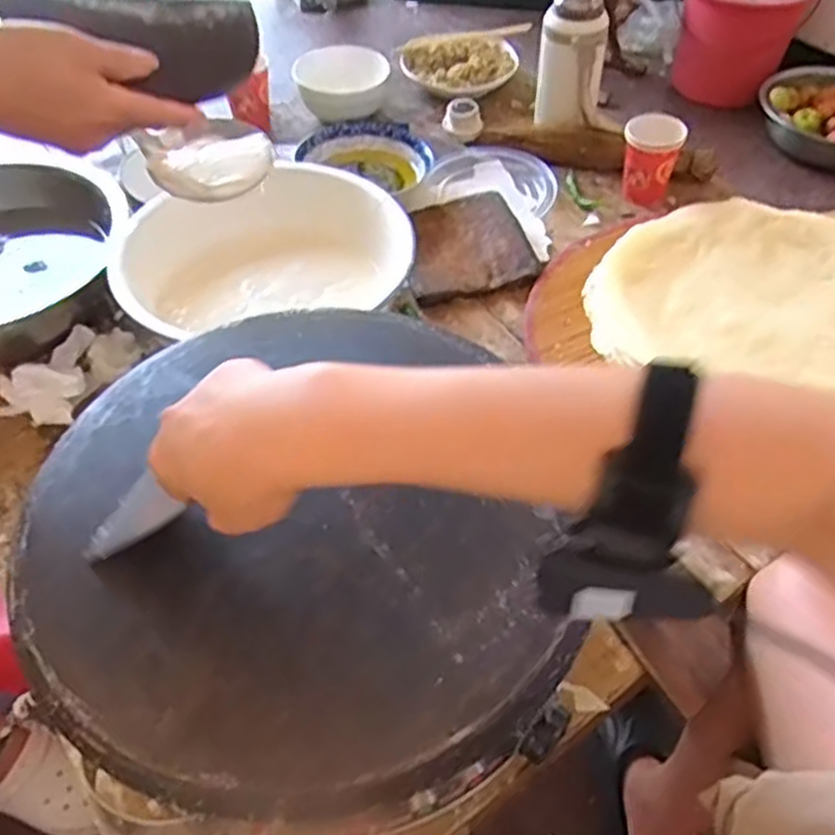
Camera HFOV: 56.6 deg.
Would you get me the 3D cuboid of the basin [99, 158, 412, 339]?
[{"bbox_3d":[-0.157,-0.159,0.798,0.292,0.091,0.199,-14,52,-15],"label":"basin"}]

